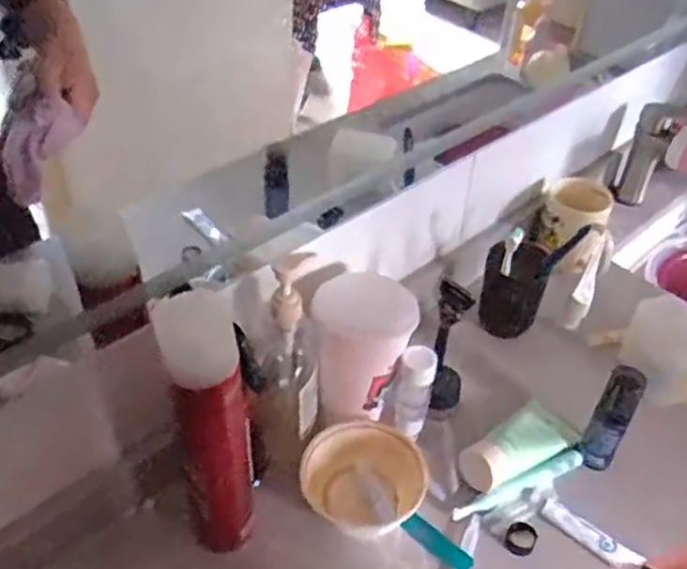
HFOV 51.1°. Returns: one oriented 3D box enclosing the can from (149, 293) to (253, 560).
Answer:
[{"bbox_3d":[-0.103,0.117,0.555,0.060,0.261,0.056,2,42,-2],"label":"can"}]

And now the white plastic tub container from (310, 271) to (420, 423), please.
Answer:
[{"bbox_3d":[0.018,0.060,0.690,0.094,0.134,0.081,8,42,5],"label":"white plastic tub container"}]

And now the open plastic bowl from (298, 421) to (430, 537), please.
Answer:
[{"bbox_3d":[0.020,0.180,0.678,0.119,0.043,0.097,0,45,-7],"label":"open plastic bowl"}]

